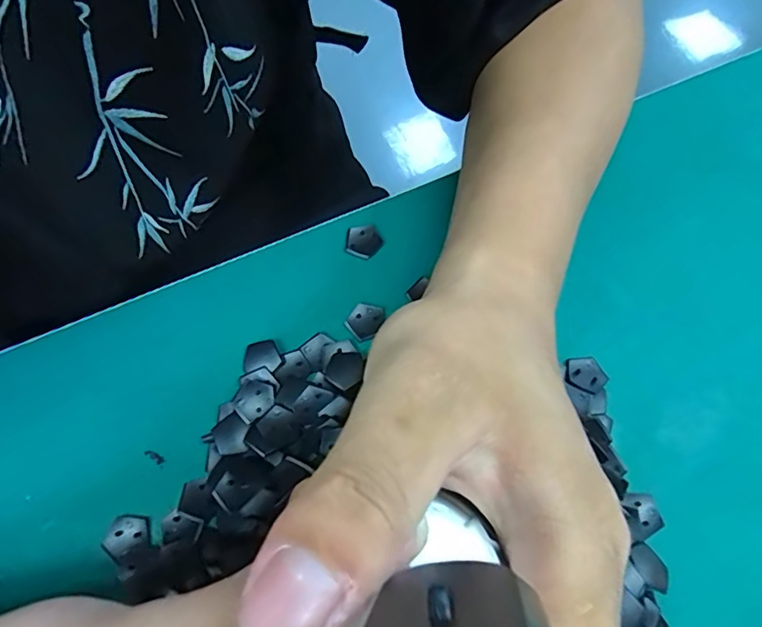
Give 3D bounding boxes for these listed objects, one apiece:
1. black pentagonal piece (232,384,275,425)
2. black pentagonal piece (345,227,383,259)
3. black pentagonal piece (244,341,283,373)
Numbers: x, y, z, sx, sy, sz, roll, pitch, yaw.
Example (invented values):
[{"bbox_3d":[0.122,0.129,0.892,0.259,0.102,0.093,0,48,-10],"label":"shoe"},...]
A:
[{"bbox_3d":[-0.059,0.040,0.243,0.019,0.005,0.015,-37,71,-12],"label":"black pentagonal piece"},{"bbox_3d":[-0.009,-0.038,0.275,0.019,0.004,0.018,5,68,5],"label":"black pentagonal piece"},{"bbox_3d":[-0.057,0.021,0.255,0.018,0.005,0.015,-6,68,0],"label":"black pentagonal piece"}]

